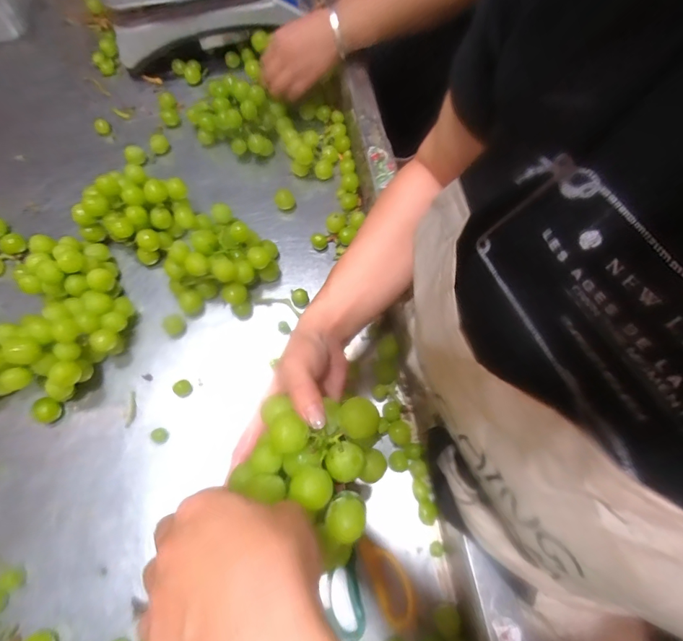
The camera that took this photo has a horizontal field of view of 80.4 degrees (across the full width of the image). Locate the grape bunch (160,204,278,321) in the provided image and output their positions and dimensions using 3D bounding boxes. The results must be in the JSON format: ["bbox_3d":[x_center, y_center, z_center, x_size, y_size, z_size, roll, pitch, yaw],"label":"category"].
[{"bbox_3d":[-0.148,-0.072,0.503,0.117,0.074,0.132,20,69,9],"label":"grape bunch"}]

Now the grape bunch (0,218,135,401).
[{"bbox_3d":[-0.398,-0.014,0.475,0.246,0.082,0.206,17,69,7],"label":"grape bunch"}]

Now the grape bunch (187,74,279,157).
[{"bbox_3d":[-0.159,-0.294,0.585,0.132,0.074,0.065,13,69,6],"label":"grape bunch"}]

